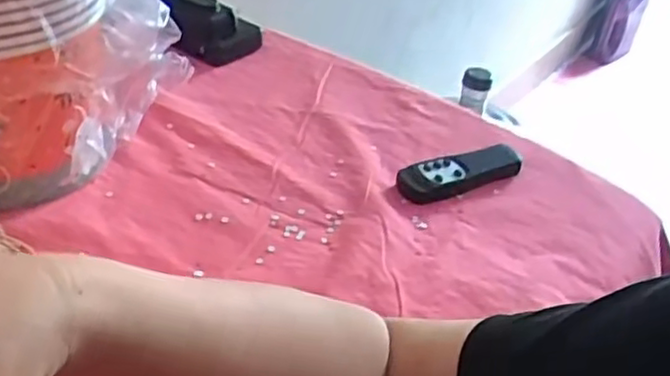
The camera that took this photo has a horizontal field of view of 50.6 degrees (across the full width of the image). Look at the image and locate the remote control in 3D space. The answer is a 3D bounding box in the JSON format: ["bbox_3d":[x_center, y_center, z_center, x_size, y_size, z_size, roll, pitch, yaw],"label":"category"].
[{"bbox_3d":[0.107,-0.014,0.601,0.122,0.017,0.034,-13,41,-24],"label":"remote control"}]

